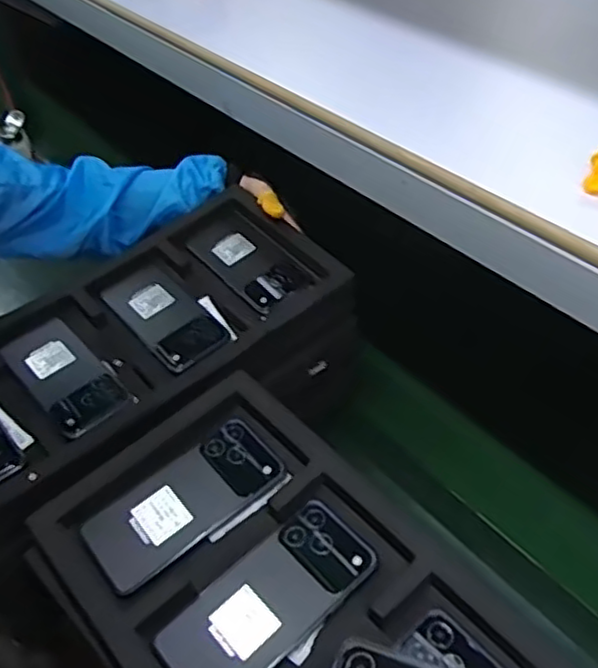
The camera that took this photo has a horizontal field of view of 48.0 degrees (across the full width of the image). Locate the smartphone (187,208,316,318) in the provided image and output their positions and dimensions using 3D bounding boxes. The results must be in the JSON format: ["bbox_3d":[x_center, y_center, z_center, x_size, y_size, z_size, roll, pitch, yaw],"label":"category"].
[{"bbox_3d":[-0.058,-0.083,0.773,0.072,0.010,0.146,-41,64,-16],"label":"smartphone"}]

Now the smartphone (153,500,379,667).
[{"bbox_3d":[-0.022,0.194,0.486,0.160,0.010,0.074,-34,53,-24],"label":"smartphone"}]

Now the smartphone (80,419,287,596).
[{"bbox_3d":[-0.092,0.135,0.543,0.159,0.013,0.075,-34,53,-24],"label":"smartphone"}]

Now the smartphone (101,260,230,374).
[{"bbox_3d":[-0.142,-0.022,0.712,0.075,0.011,0.166,-33,52,-23],"label":"smartphone"}]

